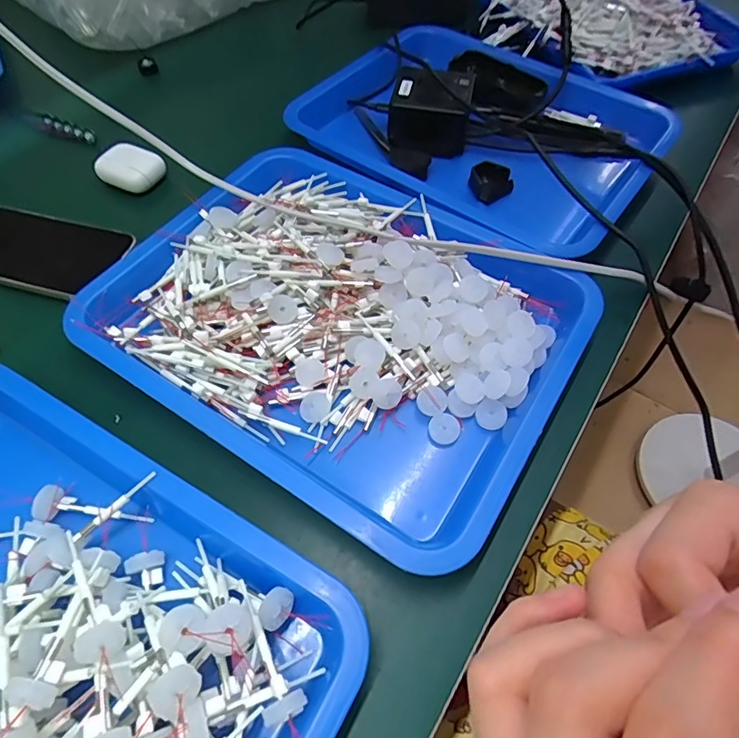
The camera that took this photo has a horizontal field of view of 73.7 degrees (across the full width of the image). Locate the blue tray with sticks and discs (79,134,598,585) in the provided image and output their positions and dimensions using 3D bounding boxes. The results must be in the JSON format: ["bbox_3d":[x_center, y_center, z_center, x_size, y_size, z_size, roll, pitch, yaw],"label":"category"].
[{"bbox_3d":[-0.023,-0.042,0.368,0.326,0.048,0.256,29,62,16],"label":"blue tray with sticks and discs"}]

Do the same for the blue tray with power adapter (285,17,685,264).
[{"bbox_3d":[0.101,-0.246,0.496,0.340,0.072,0.265,30,62,17],"label":"blue tray with power adapter"}]

